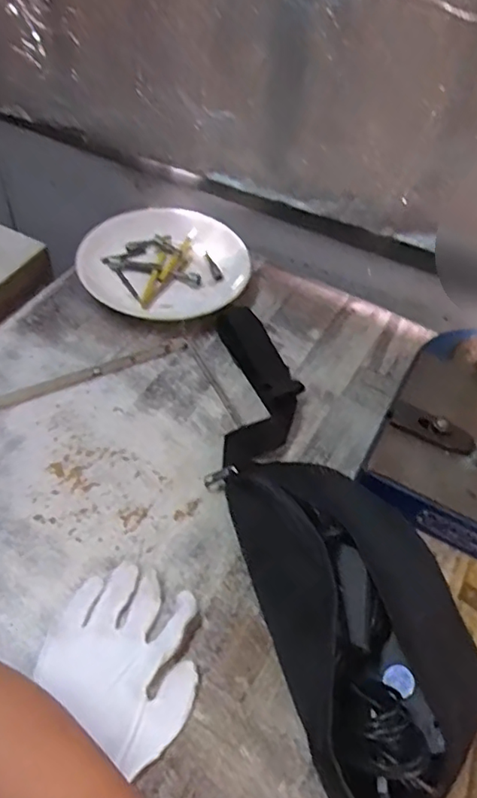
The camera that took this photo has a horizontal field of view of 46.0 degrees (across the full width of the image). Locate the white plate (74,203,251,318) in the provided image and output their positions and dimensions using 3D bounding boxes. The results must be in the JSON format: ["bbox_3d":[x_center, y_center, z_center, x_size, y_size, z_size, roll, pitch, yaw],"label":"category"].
[{"bbox_3d":[-0.092,-0.178,0.702,0.199,0.035,0.199,3,52,-3],"label":"white plate"}]

